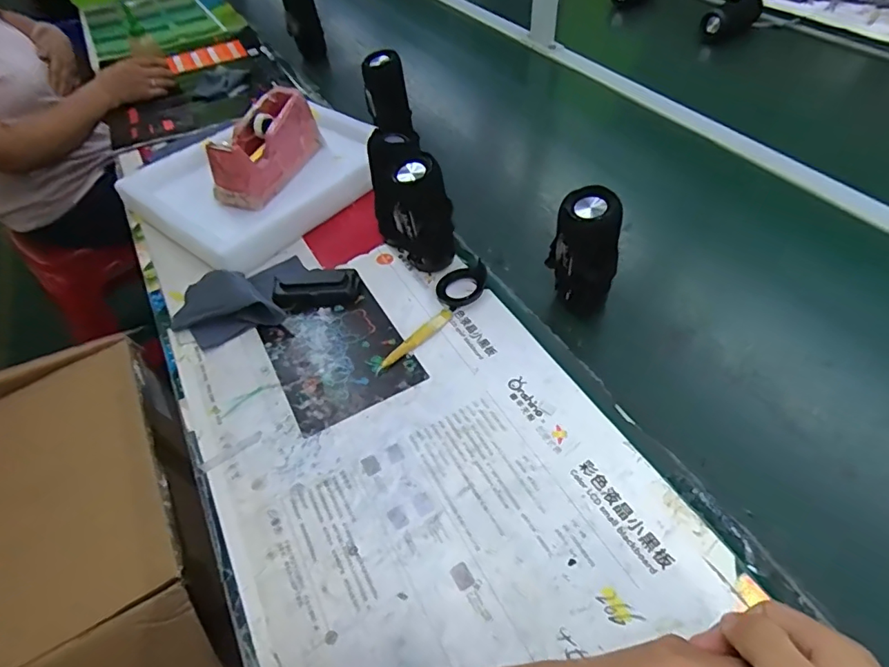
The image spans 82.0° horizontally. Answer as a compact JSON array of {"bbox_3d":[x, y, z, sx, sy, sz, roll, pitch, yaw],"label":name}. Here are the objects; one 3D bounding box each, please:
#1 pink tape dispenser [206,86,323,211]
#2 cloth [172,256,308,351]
[{"bbox_3d":[-0.276,-0.283,0.786,0.074,0.097,0.199,15,51,16],"label":"pink tape dispenser"},{"bbox_3d":[-0.257,-0.052,0.639,0.166,0.035,0.108,-23,51,-16],"label":"cloth"}]

